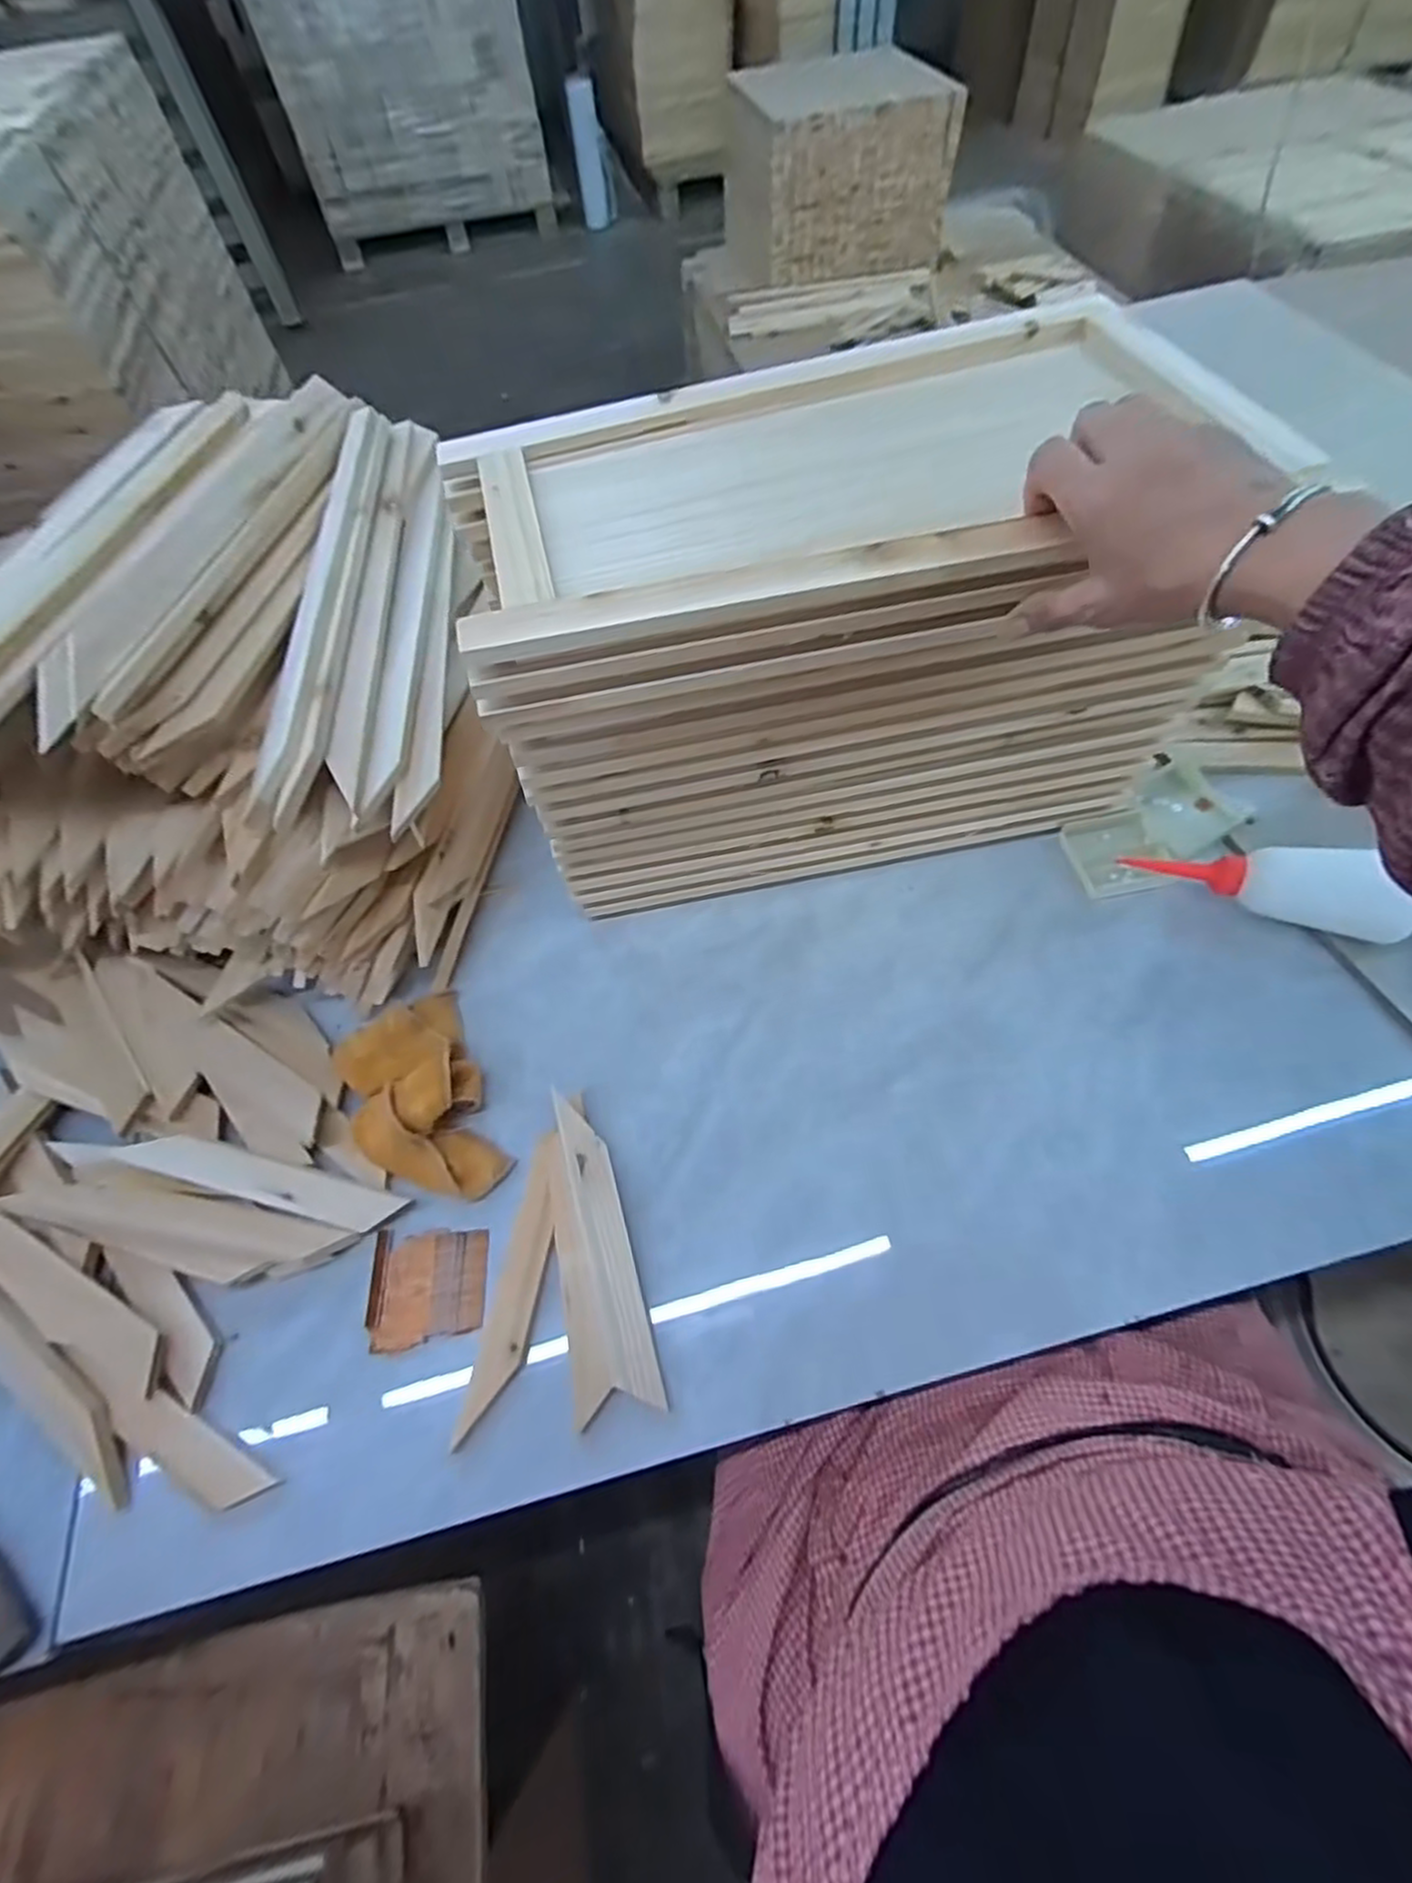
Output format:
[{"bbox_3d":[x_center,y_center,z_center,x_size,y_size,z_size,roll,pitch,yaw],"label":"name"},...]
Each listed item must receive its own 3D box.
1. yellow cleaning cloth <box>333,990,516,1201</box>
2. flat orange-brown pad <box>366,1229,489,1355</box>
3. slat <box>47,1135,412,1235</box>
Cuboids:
[{"bbox_3d":[-0.203,0.108,0.499,0.087,0.037,0.152,-25,61,-10],"label":"yellow cleaning cloth"},{"bbox_3d":[-0.178,0.222,0.459,0.073,0.008,0.067,-6,59,2],"label":"flat orange-brown pad"},{"bbox_3d":[-0.326,0.157,0.487,0.249,0.007,0.032,8,61,9],"label":"slat"}]

